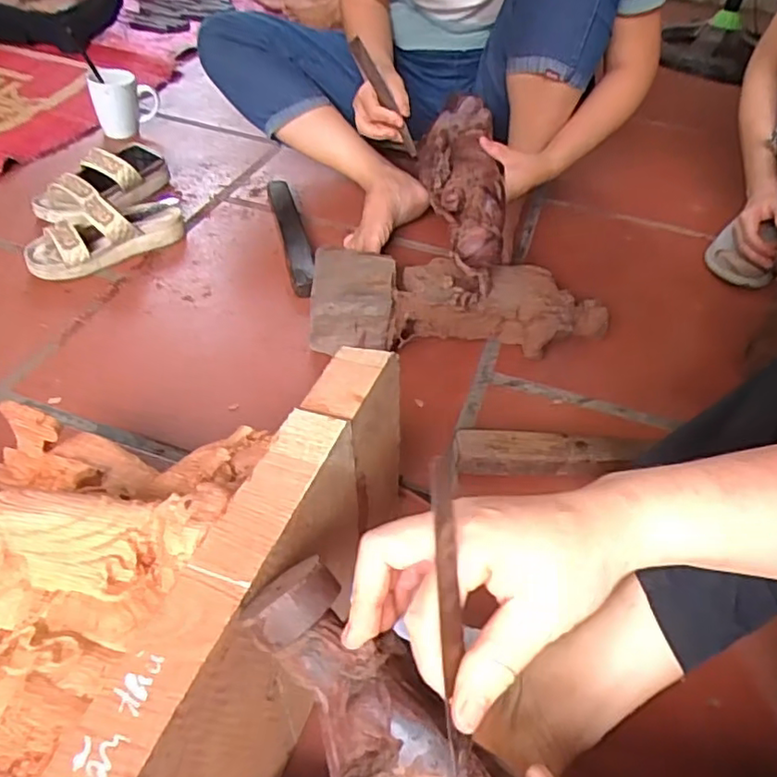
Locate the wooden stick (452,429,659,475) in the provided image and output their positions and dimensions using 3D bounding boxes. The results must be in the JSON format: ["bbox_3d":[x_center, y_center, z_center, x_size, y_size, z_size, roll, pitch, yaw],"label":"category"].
[{"bbox_3d":[0.183,0.073,0.685,0.223,0.036,0.049,1,44,-6],"label":"wooden stick"}]

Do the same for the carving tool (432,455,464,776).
[{"bbox_3d":[0.026,0.096,0.262,0.012,0.138,0.010,-6,9,-11],"label":"carving tool"}]

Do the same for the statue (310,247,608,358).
[{"bbox_3d":[0.093,-0.108,0.799,0.377,0.110,0.134,3,44,-4],"label":"statue"}]

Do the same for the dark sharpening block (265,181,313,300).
[{"bbox_3d":[-0.148,-0.238,0.953,0.039,0.028,0.296,-7,45,-14],"label":"dark sharpening block"}]

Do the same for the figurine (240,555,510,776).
[{"bbox_3d":[-0.002,0.161,0.292,0.168,0.050,0.059,45,55,11],"label":"figurine"}]

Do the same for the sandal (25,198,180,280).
[{"bbox_3d":[-0.397,-0.224,0.887,0.229,0.077,0.072,-24,52,-28],"label":"sandal"}]

